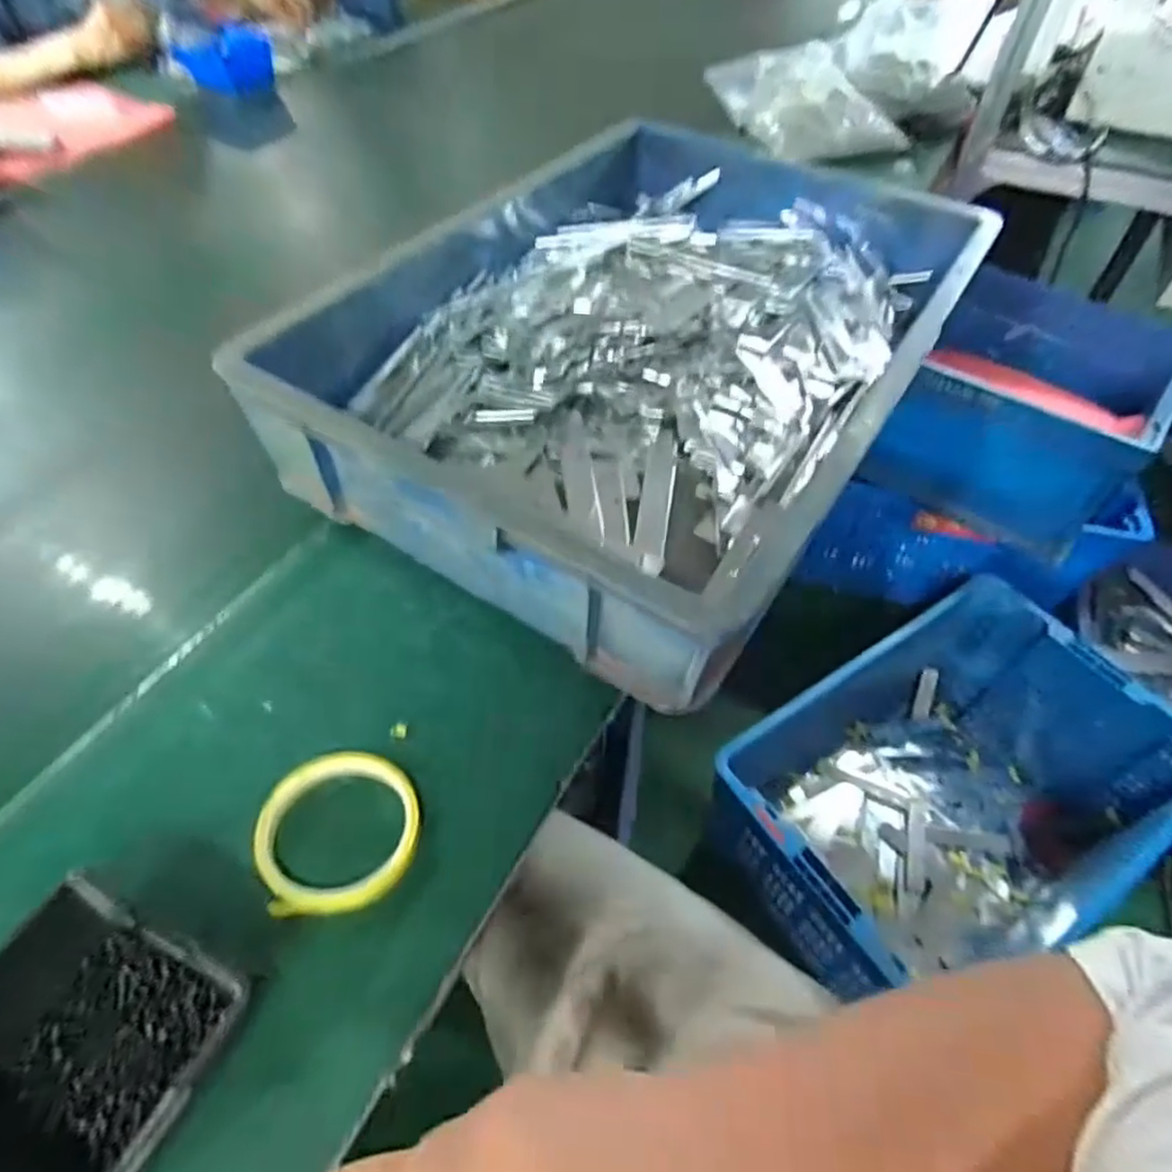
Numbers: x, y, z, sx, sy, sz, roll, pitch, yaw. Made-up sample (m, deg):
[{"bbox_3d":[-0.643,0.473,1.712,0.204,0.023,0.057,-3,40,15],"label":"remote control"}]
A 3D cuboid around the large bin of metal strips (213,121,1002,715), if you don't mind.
[{"bbox_3d":[0.066,-0.232,0.635,0.414,0.126,0.600,27,56,19],"label":"large bin of metal strips"}]

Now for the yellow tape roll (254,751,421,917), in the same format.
[{"bbox_3d":[-0.145,0.143,0.407,0.088,0.025,0.089,0,52,0],"label":"yellow tape roll"}]

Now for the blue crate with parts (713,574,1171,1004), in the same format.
[{"bbox_3d":[0.491,0.315,1.020,0.577,0.321,0.439,-25,56,-19],"label":"blue crate with parts"}]

